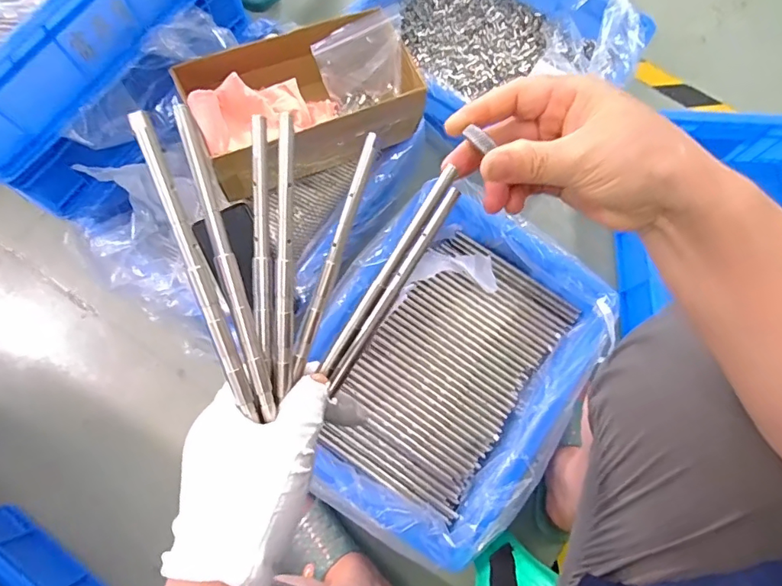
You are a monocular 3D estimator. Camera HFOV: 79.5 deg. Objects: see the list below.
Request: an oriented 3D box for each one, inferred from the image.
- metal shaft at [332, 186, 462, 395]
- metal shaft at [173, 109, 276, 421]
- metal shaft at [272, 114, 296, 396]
[{"bbox_3d":[0.003,-0.004,0.277,0.007,0.008,0.137,32,82,6],"label":"metal shaft"},{"bbox_3d":[-0.081,-0.012,0.234,0.009,0.005,0.155,-14,99,-5],"label":"metal shaft"},{"bbox_3d":[-0.055,-0.017,0.242,0.009,0.006,0.142,3,99,-1],"label":"metal shaft"}]

